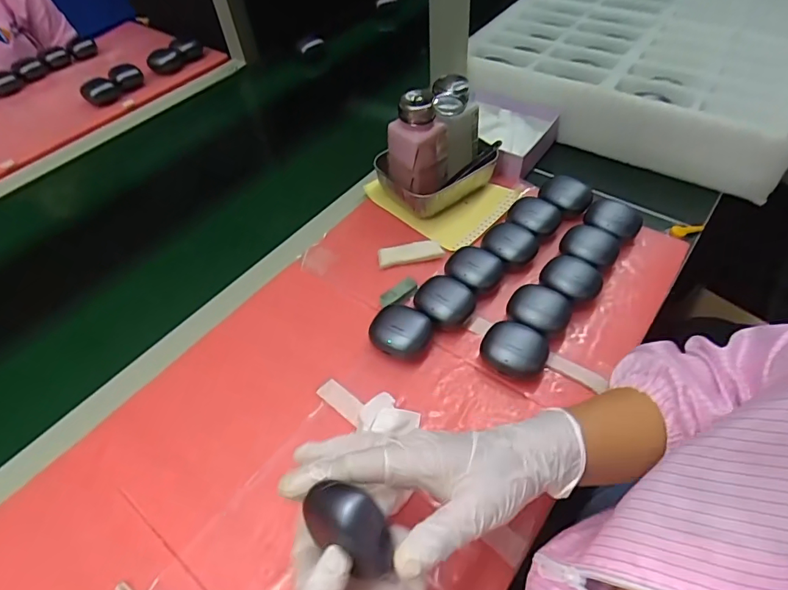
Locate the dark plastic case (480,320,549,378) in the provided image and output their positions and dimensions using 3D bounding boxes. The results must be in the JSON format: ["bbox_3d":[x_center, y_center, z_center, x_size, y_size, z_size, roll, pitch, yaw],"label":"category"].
[{"bbox_3d":[0.108,0.051,0.432,0.056,0.028,0.050,15,54,16],"label":"dark plastic case"}]

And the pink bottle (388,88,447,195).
[{"bbox_3d":[0.027,-0.157,0.526,0.055,0.129,0.051,-32,56,-20],"label":"pink bottle"}]

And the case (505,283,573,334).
[{"bbox_3d":[0.138,0.017,0.459,0.054,0.026,0.053,28,58,24],"label":"case"}]

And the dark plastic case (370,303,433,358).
[{"bbox_3d":[0.006,0.035,0.450,0.051,0.031,0.047,32,60,26],"label":"dark plastic case"}]

